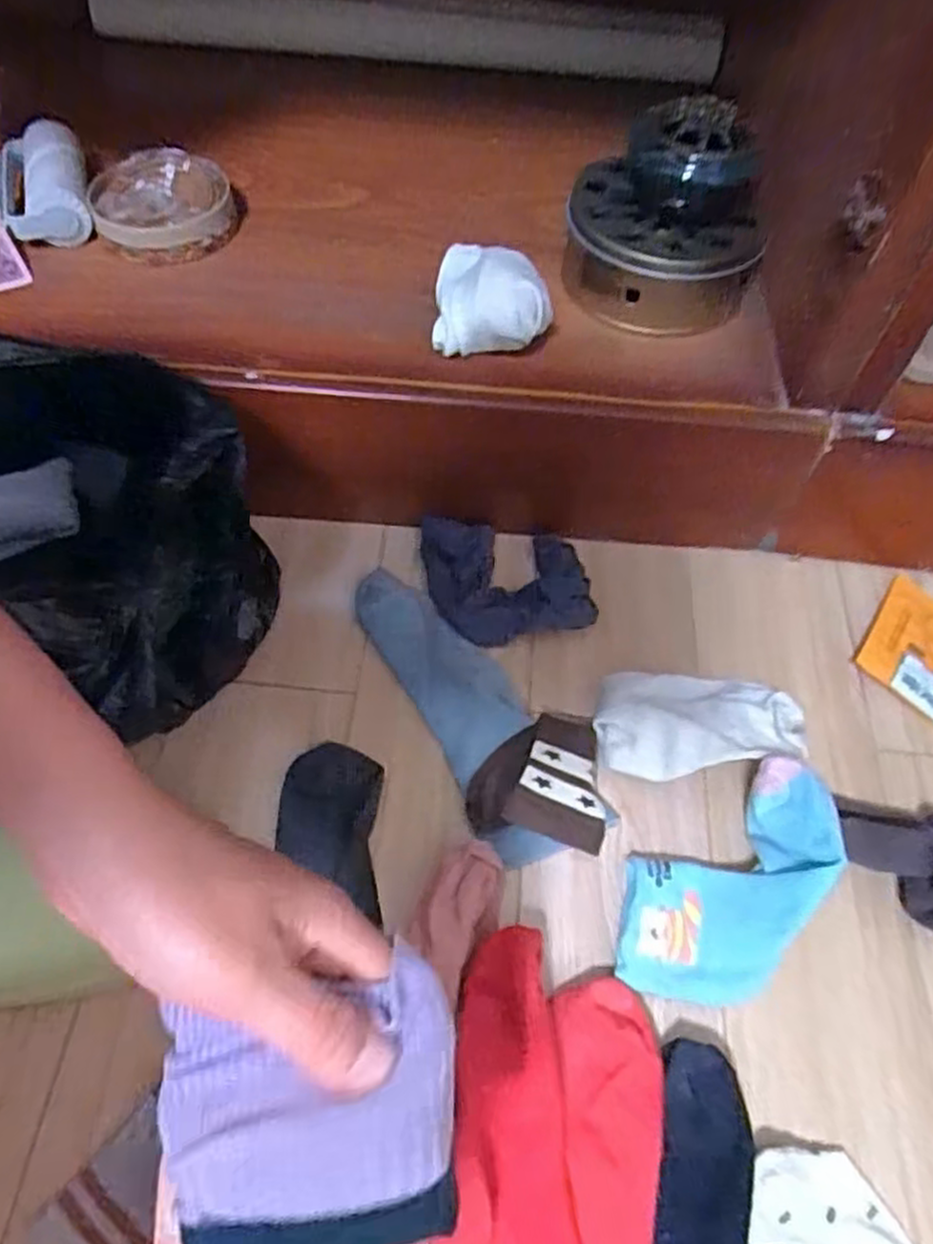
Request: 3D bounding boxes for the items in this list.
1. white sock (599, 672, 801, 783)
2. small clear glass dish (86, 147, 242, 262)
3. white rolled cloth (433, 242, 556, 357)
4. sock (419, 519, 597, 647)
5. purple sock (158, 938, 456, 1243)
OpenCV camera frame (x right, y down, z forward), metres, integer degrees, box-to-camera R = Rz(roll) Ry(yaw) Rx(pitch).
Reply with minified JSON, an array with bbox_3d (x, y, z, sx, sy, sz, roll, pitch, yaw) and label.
[{"bbox_3d":[0.161,0.068,0.520,0.145,0.046,0.082,1,58,-3],"label":"white sock"},{"bbox_3d":[-0.231,-0.319,0.584,0.103,0.038,0.102,1,59,-2],"label":"small clear glass dish"},{"bbox_3d":[0.019,-0.224,0.524,0.080,0.058,0.076,4,59,0],"label":"white rolled cloth"},{"bbox_3d":[0.030,-0.036,0.585,0.118,0.021,0.107,-10,59,-9],"label":"sock"},{"bbox_3d":[-0.048,0.157,0.242,0.094,0.022,0.079,-13,59,-11],"label":"purple sock"}]

